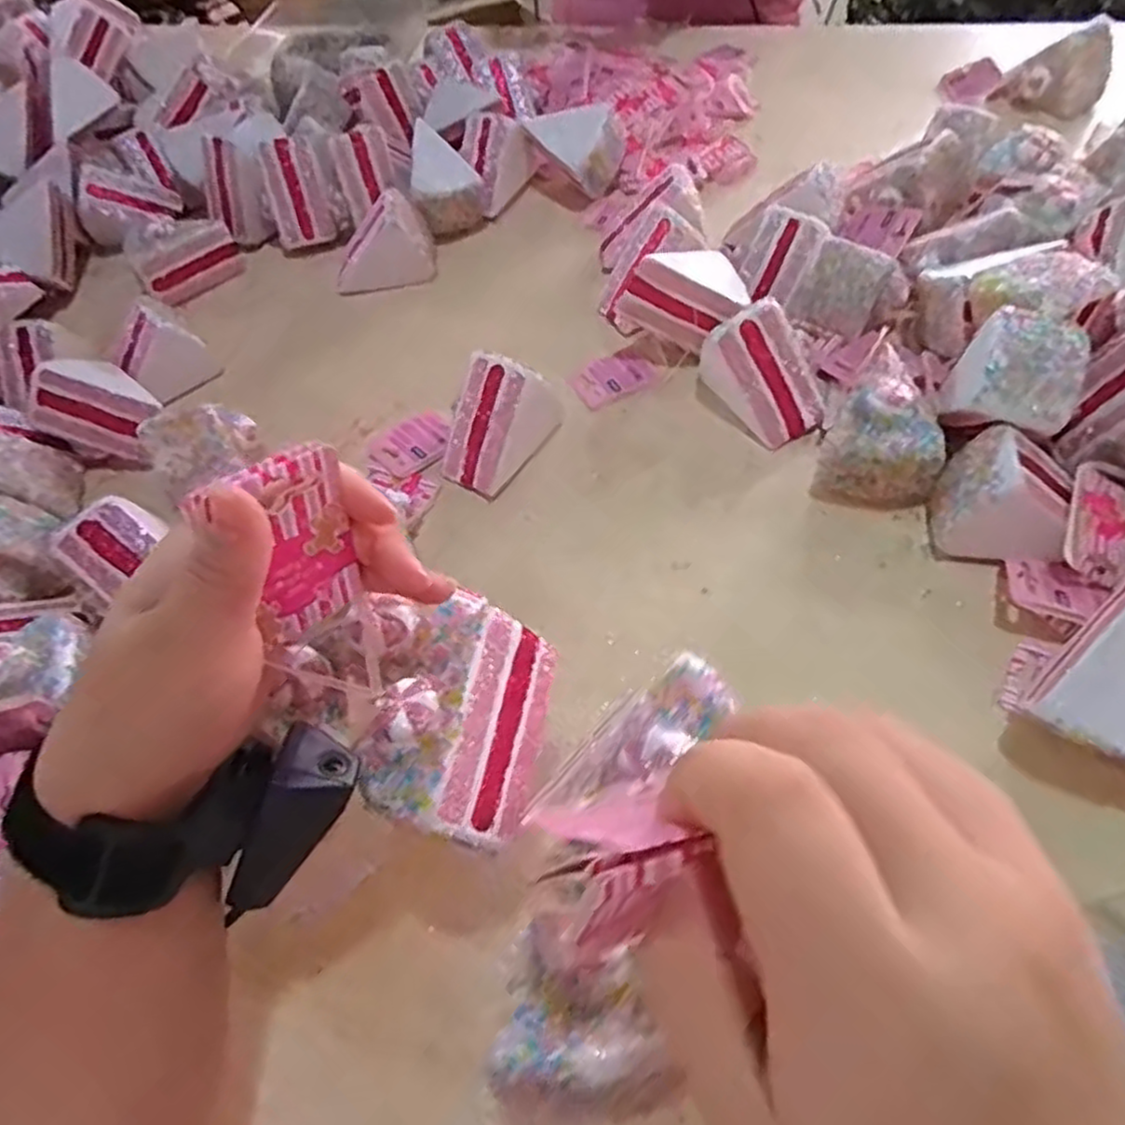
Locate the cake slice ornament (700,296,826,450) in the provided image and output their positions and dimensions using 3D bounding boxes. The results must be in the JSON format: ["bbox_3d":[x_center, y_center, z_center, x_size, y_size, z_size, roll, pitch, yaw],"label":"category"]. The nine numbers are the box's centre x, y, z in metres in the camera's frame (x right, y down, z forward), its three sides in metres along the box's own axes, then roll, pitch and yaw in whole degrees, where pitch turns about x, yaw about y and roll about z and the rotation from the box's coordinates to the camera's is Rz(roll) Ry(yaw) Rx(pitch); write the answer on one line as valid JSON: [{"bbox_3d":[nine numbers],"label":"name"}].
[{"bbox_3d":[0.137,-0.126,0.505,0.084,0.067,0.058,33,65,25],"label":"cake slice ornament"}]

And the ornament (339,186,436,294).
[{"bbox_3d":[-0.158,-0.275,0.650,0.088,0.068,0.049,-7,55,2],"label":"ornament"}]

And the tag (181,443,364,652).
[{"bbox_3d":[-0.083,-0.006,0.235,0.004,0.064,0.038,22,43,30],"label":"tag"}]

